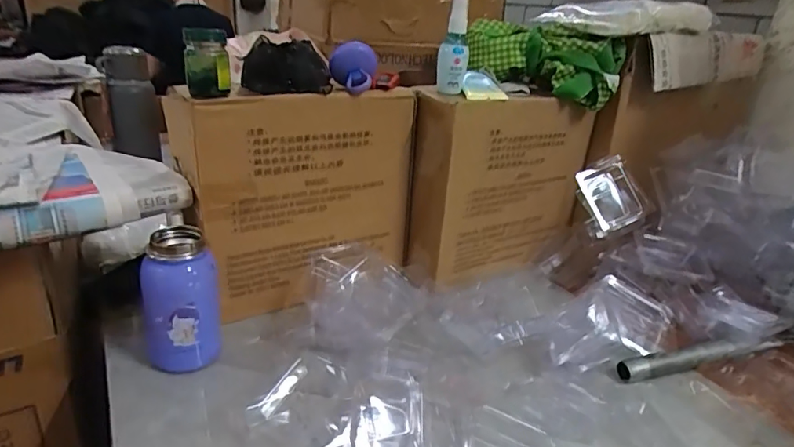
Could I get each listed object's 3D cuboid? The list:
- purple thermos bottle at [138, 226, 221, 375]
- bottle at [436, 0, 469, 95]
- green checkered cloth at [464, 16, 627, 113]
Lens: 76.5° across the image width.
[{"bbox_3d":[-0.224,0.080,0.521,0.070,0.132,0.065,-5,26,-23],"label":"purple thermos bottle"},{"bbox_3d":[0.074,-0.229,0.648,0.037,0.119,0.027,8,23,4],"label":"bottle"},{"bbox_3d":[0.204,-0.232,0.718,0.213,0.089,0.069,15,25,21],"label":"green checkered cloth"}]

